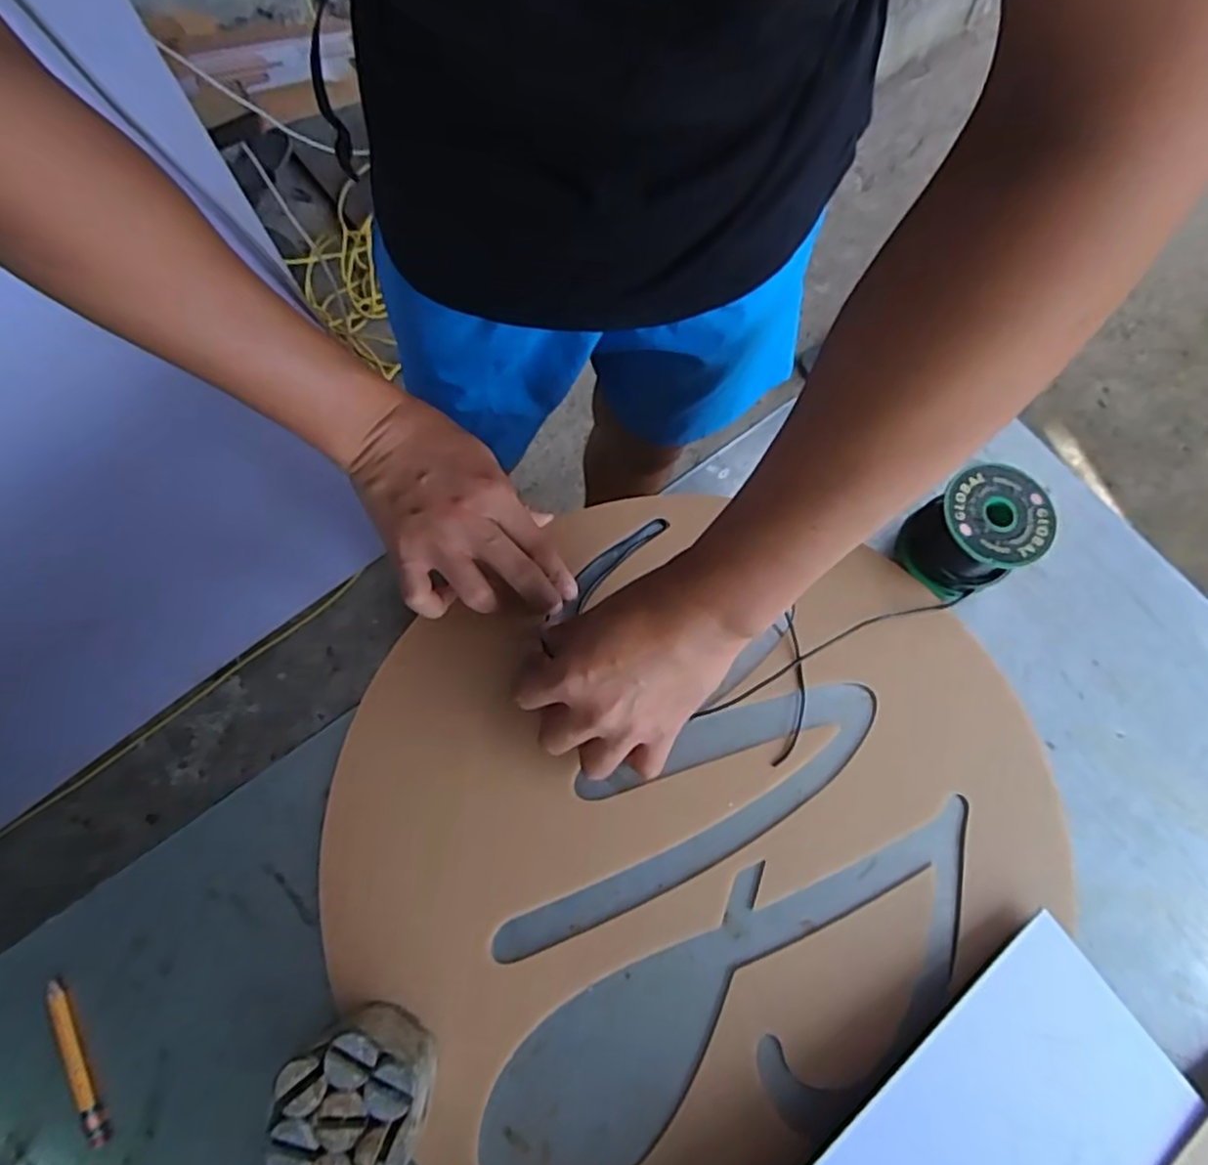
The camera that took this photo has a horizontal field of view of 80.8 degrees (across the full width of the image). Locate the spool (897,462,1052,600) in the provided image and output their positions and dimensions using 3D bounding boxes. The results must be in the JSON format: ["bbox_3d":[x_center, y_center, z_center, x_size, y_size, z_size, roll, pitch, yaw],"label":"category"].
[{"bbox_3d":[0.244,-0.030,0.475,0.073,0.070,0.066,-32,76,-12],"label":"spool"}]

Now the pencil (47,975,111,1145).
[{"bbox_3d":[-0.287,0.260,0.384,0.010,0.009,0.087,-29,75,-11],"label":"pencil"}]

